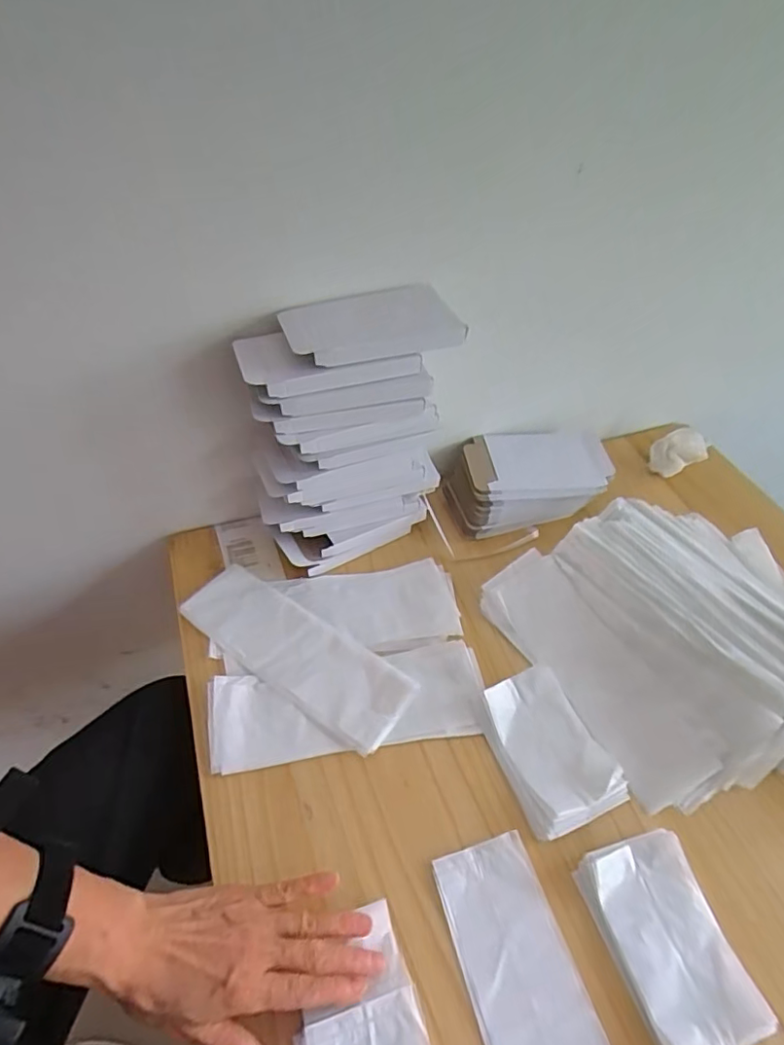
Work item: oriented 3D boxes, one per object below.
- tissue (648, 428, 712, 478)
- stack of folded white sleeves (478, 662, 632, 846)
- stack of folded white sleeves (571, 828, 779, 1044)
[{"bbox_3d":[0.395,-0.096,0.768,0.078,0.044,0.056,-9,50,-9],"label":"tissue"},{"bbox_3d":[0.139,0.202,0.504,0.085,0.017,0.132,-17,51,-15],"label":"stack of folded white sleeves"},{"bbox_3d":[0.204,0.310,0.413,0.085,0.016,0.129,-11,50,-10],"label":"stack of folded white sleeves"}]

